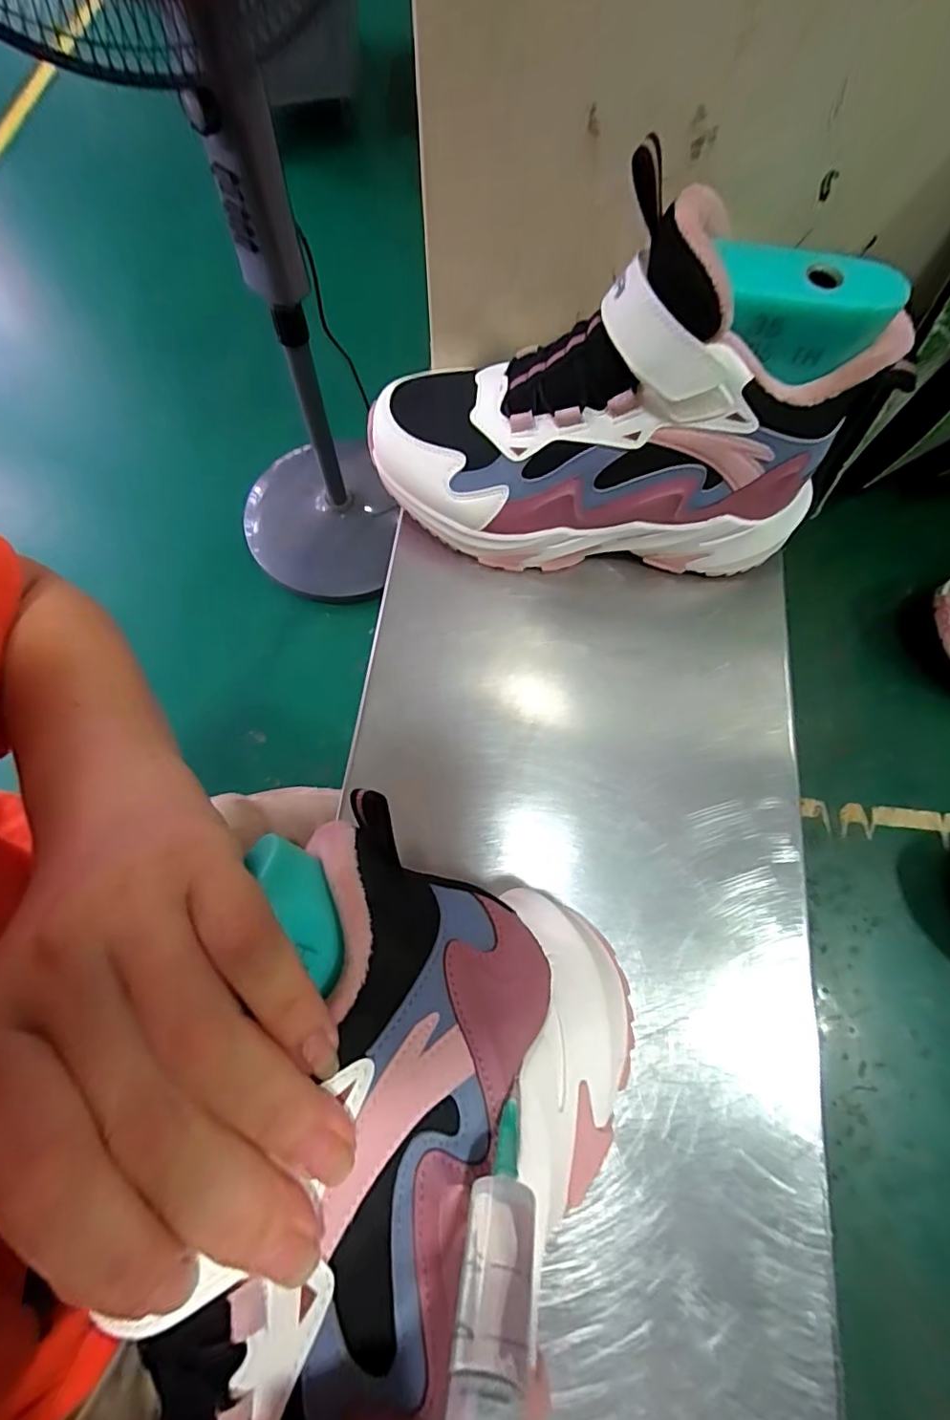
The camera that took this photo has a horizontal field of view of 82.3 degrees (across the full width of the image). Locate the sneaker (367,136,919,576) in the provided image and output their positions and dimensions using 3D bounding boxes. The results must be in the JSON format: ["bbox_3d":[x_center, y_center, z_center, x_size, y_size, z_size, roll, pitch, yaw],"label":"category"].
[{"bbox_3d":[0.063,-0.145,0.266,0.231,0.138,0.090,1,70,-3],"label":"sneaker"}]

